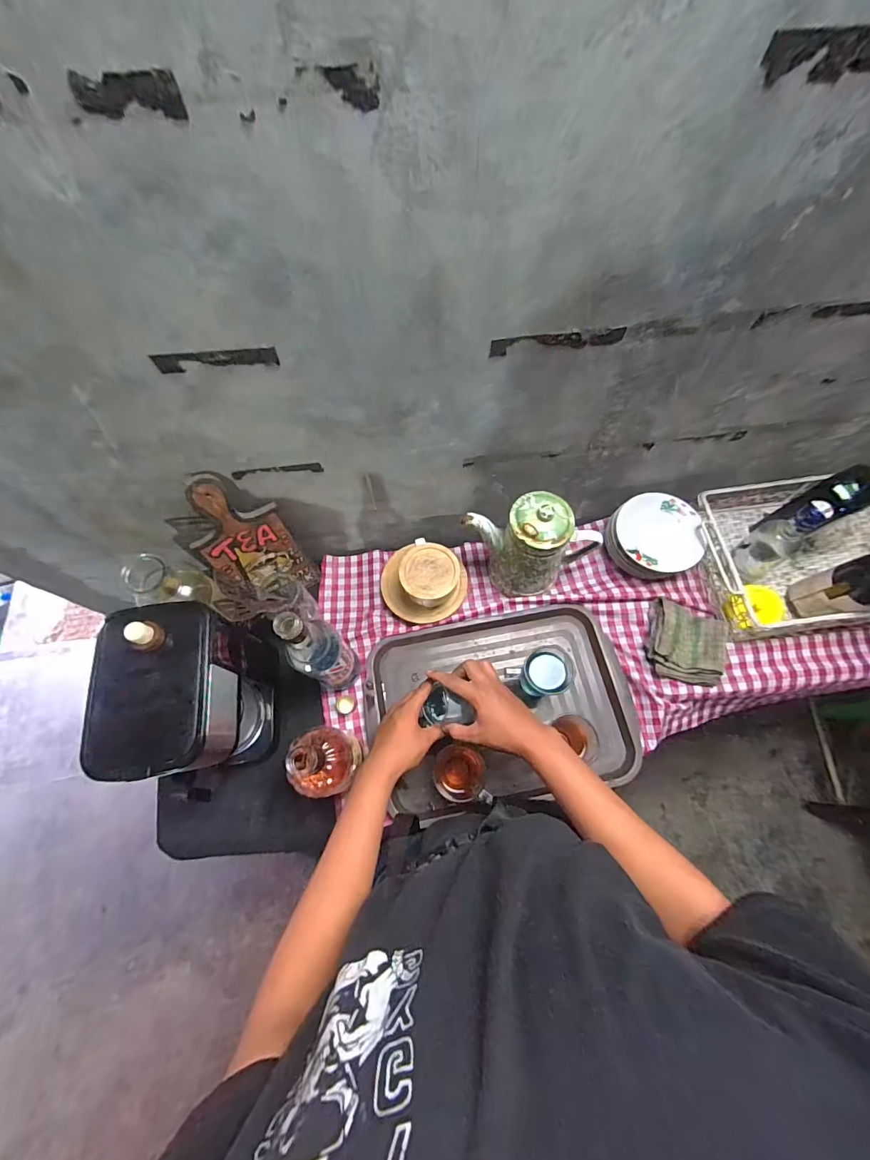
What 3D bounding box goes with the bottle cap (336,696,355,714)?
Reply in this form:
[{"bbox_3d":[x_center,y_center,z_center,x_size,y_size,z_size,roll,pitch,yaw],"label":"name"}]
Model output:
[{"bbox_3d":[-0.153,0.214,0.725,0.031,0.004,0.029,0,68,1],"label":"bottle cap"}]

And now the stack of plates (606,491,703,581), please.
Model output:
[{"bbox_3d":[0.387,-0.069,0.764,0.143,0.089,0.147,-17,69,-6],"label":"stack of plates"}]

